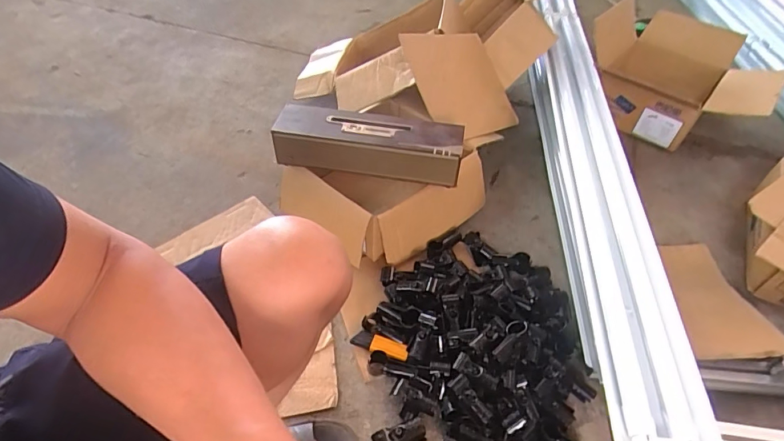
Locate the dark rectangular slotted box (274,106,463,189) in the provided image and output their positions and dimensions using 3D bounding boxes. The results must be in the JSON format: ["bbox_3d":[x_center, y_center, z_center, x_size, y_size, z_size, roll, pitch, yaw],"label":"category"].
[{"bbox_3d":[-0.051,-0.159,0.903,0.378,0.086,0.109,10,46,7],"label":"dark rectangular slotted box"}]

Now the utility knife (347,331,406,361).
[{"bbox_3d":[-0.020,0.219,0.772,0.102,0.021,0.033,18,48,14],"label":"utility knife"}]

